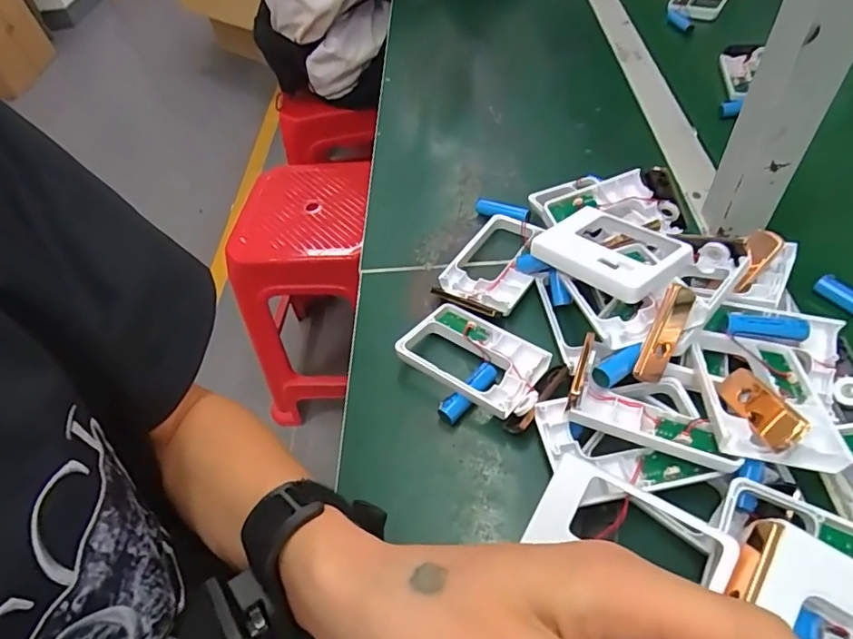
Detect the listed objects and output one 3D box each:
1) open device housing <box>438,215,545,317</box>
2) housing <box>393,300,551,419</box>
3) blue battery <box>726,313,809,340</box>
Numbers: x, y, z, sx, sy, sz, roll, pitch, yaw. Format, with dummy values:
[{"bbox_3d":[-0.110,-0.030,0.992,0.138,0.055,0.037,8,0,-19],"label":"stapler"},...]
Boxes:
[{"bbox_3d":[0.060,-0.050,0.447,0.066,0.016,0.102,20,56,23],"label":"open device housing"},{"bbox_3d":[0.036,0.026,0.380,0.099,0.017,0.067,26,58,26],"label":"housing"},{"bbox_3d":[0.224,0.006,0.351,0.048,0.015,0.014,6,51,13],"label":"blue battery"}]

